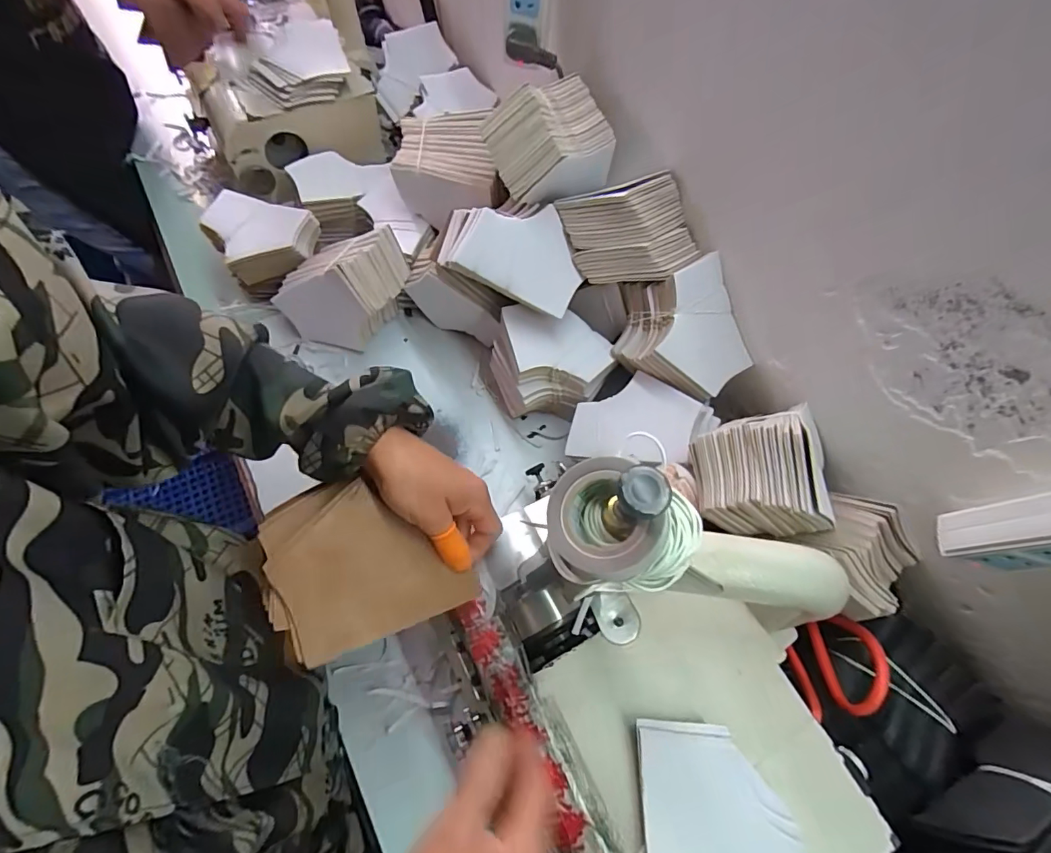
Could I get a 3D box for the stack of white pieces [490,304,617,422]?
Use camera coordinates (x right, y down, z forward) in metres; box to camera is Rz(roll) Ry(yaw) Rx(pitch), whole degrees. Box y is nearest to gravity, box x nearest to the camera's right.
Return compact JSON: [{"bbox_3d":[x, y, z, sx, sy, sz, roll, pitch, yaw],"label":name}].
[{"bbox_3d":[0.028,-0.068,0.597,0.136,0.107,0.103,2,64,-2],"label":"stack of white pieces"}]

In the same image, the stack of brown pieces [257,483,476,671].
[{"bbox_3d":[-0.113,0.095,0.349,0.132,0.016,0.111,-13,80,-29],"label":"stack of brown pieces"}]

